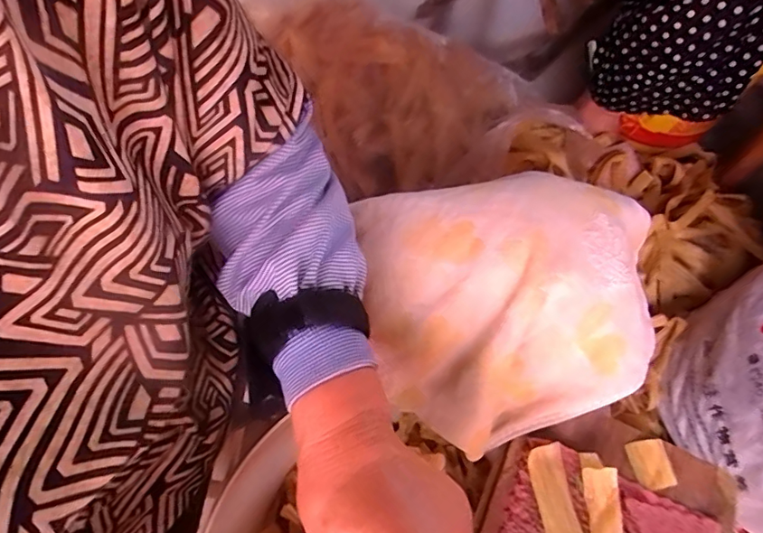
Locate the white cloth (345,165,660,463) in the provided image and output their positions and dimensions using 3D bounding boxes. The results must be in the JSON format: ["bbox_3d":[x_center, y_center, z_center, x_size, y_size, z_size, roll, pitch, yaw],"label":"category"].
[{"bbox_3d":[0.082,0.026,0.360,0.177,0.118,0.170,-7,65,-4],"label":"white cloth"}]

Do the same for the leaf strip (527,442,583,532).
[{"bbox_3d":[0.119,0.162,0.344,0.024,0.006,0.075,-9,65,-5],"label":"leaf strip"}]

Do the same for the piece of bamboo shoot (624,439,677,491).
[{"bbox_3d":[0.193,0.143,0.366,0.024,0.004,0.032,-18,60,14],"label":"piece of bamboo shoot"}]

